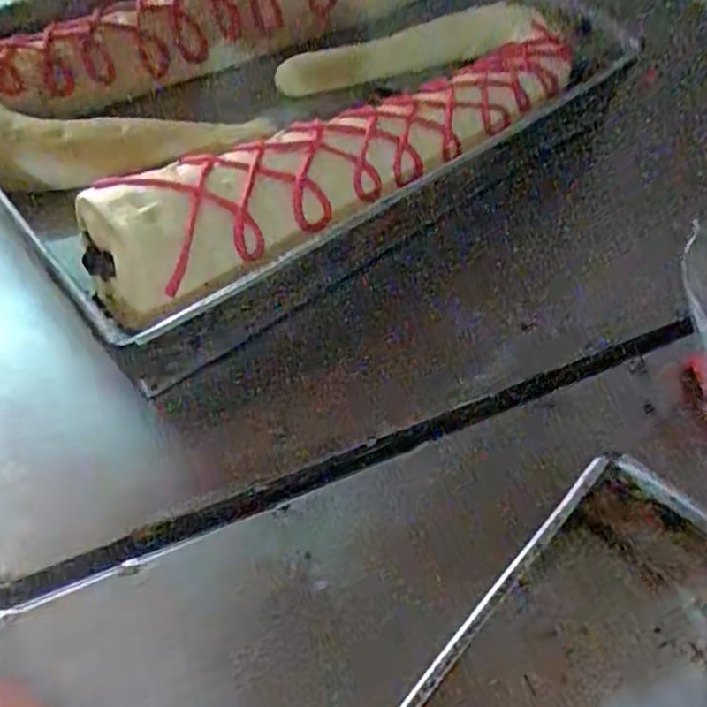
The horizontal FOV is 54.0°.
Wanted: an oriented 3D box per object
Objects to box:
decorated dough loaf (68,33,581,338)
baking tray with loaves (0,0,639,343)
[{"bbox_3d":[0.003,-0.161,0.532,0.439,0.073,0.116,-36,65,-23],"label":"decorated dough loaf"},{"bbox_3d":[-0.044,-0.219,0.564,0.475,0.084,0.327,-33,64,-22],"label":"baking tray with loaves"}]

